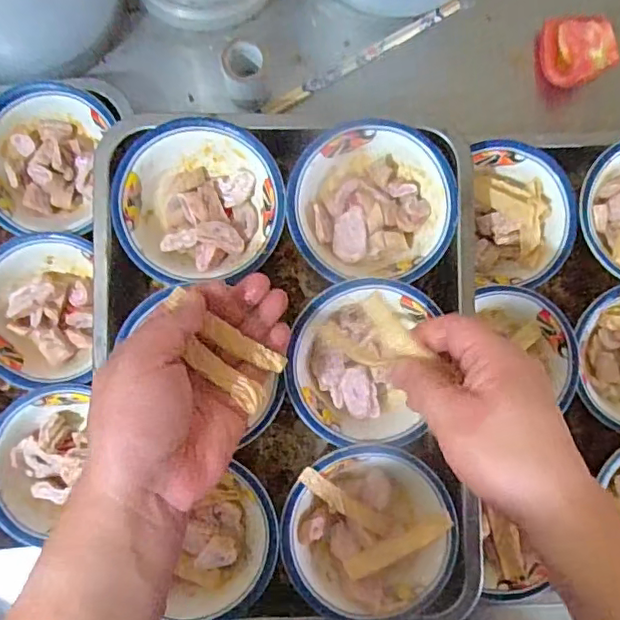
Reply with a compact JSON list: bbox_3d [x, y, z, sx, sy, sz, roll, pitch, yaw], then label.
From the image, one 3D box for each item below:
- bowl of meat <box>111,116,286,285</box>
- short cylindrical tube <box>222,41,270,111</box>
[{"bbox_3d":[-0.085,-0.083,0.455,0.124,0.063,0.121,0,87,-1],"label":"bowl of meat"},{"bbox_3d":[-0.055,-0.205,0.497,0.035,0.057,0.041,-7,87,-1],"label":"short cylindrical tube"}]

